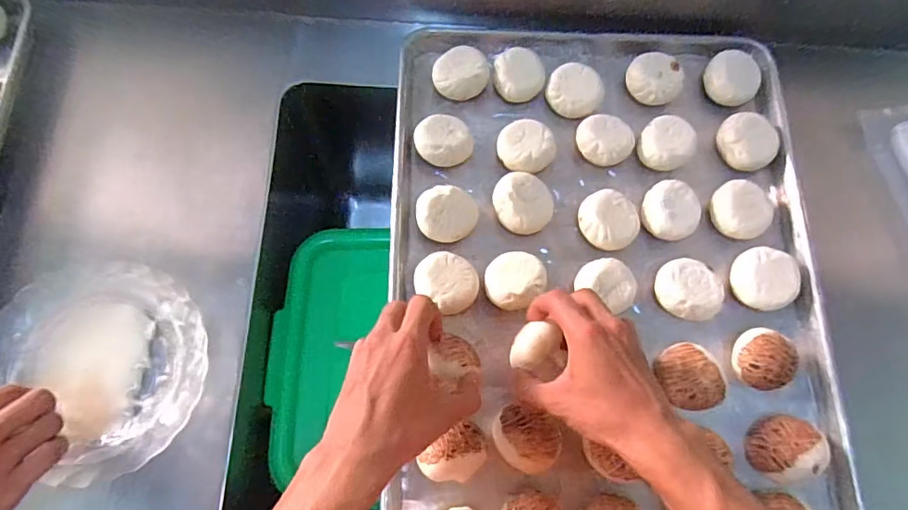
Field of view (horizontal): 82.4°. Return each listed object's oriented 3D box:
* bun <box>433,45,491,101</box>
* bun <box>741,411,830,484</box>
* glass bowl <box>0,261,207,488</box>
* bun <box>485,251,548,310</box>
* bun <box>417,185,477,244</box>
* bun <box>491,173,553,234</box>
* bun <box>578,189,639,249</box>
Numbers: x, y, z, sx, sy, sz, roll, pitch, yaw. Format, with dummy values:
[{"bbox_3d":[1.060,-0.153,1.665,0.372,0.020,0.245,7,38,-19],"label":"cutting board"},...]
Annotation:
[{"bbox_3d":[0.007,-0.184,0.536,0.055,0.034,0.048,-8,74,-3],"label":"bun"},{"bbox_3d":[0.287,0.163,0.440,0.061,0.035,0.052,-8,74,-3],"label":"bun"},{"bbox_3d":[-0.310,0.092,0.462,0.192,0.032,0.167,43,78,10],"label":"glass bowl"},{"bbox_3d":[0.056,0.024,0.483,0.056,0.035,0.048,-42,79,-12],"label":"bun"},{"bbox_3d":[-0.006,-0.036,0.491,0.055,0.036,0.049,-4,74,-2],"label":"bun"},{"bbox_3d":[0.066,-0.049,0.501,0.052,0.036,0.056,0,74,-1],"label":"bun"},{"bbox_3d":[0.148,-0.031,0.500,0.053,0.034,0.056,0,74,-1],"label":"bun"}]

